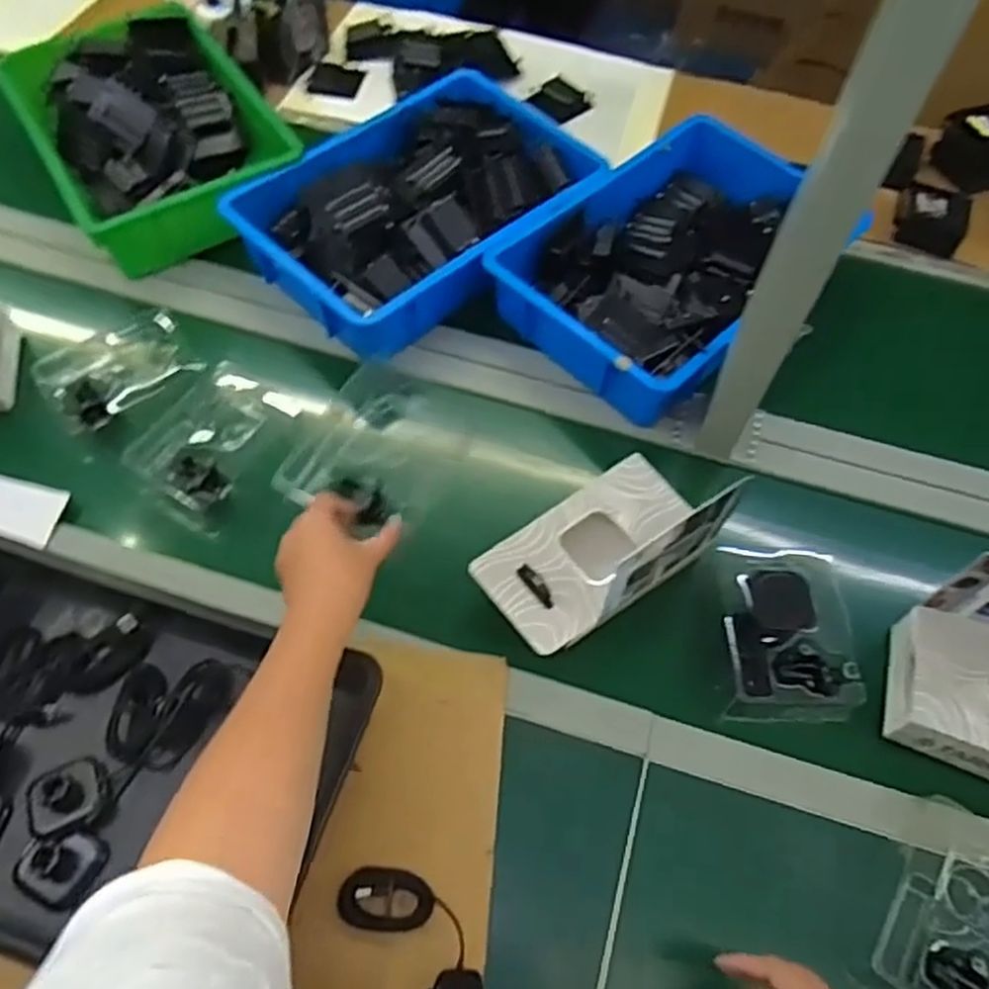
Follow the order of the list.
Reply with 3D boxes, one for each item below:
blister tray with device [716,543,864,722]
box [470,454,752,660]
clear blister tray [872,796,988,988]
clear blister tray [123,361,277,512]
[{"bbox_3d":[0.279,0.131,0.740,0.119,0.048,0.166,2,59,-3],"label":"blister tray with device"},{"bbox_3d":[0.098,0.033,0.706,0.219,0.108,0.125,-29,65,-20],"label":"box"},{"bbox_3d":[0.376,0.335,0.597,0.119,0.023,0.155,29,61,13],"label":"clear blister tray"},{"bbox_3d":[-0.305,-0.069,0.825,0.112,0.031,0.171,19,59,7],"label":"clear blister tray"}]

